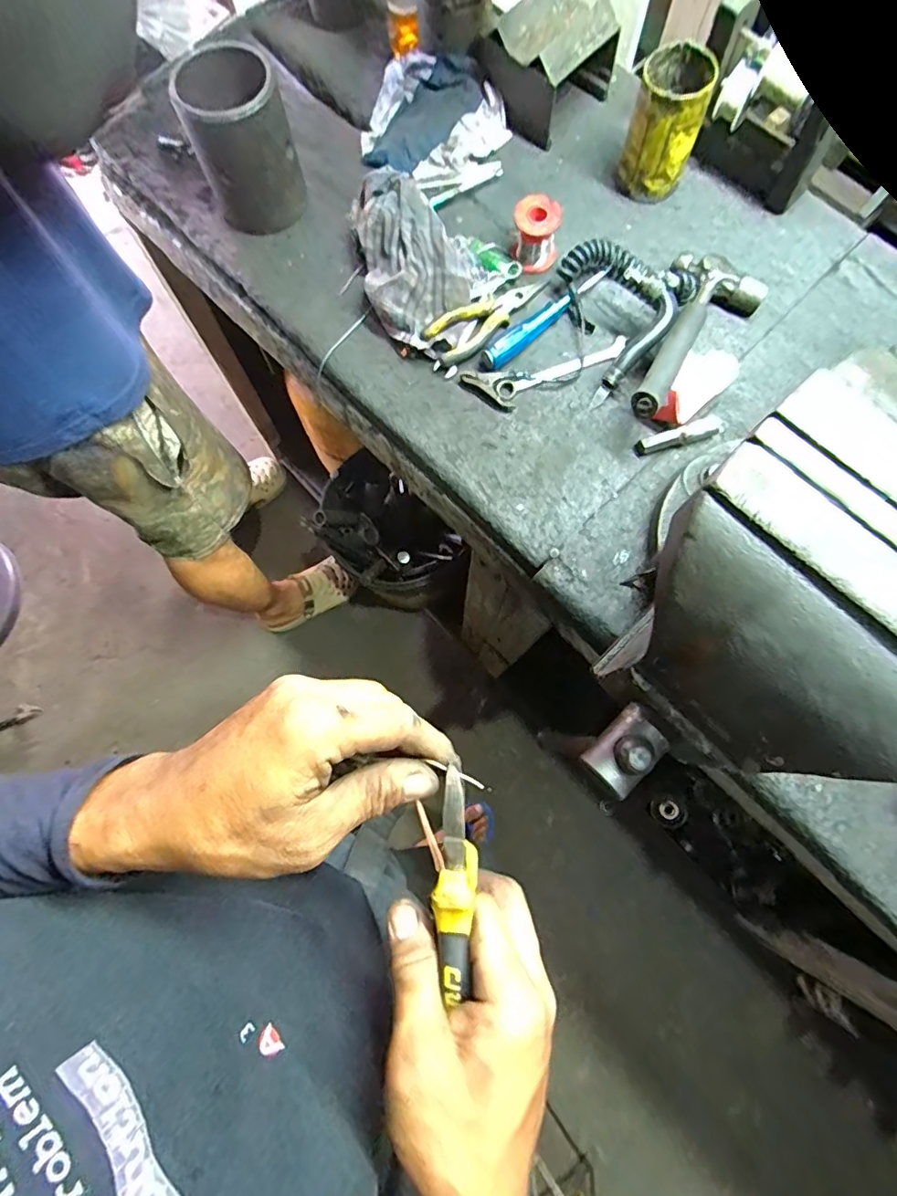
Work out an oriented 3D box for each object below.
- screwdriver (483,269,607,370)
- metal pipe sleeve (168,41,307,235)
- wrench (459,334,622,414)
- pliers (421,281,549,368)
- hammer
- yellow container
[{"bbox_3d":[0.111,-0.324,0.591,0.181,0.022,0.022,-42,79,-8],"label":"screwdriver"},{"bbox_3d":[-0.233,-0.516,0.599,0.108,0.127,0.110,-25,77,-5],"label":"metal pipe sleeve"},{"bbox_3d":[0.115,-0.252,0.578,0.188,0.009,0.053,-18,77,-3],"label":"wrench"},{"bbox_3d":[0.044,-0.322,0.584,0.151,0.022,0.045,-41,79,-8],"label":"pliers"},{"bbox_3d":[0.243,-0.274,0.543,0.104,0.038,0.245,33,67,8],"label":"hammer"},{"bbox_3d":[0.242,-0.529,0.587,0.077,0.110,0.074,11,77,4],"label":"yellow container"}]

